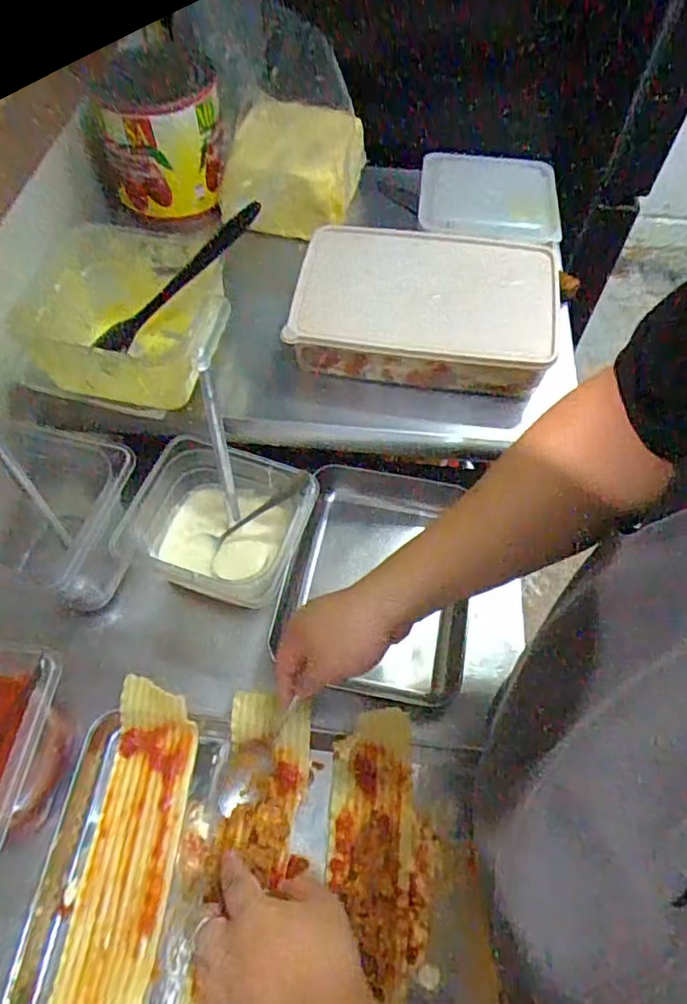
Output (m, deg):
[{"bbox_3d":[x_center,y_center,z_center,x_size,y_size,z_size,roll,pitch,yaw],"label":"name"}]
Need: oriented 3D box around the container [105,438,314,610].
[{"bbox_3d":[-0.131,0.015,0.644,0.180,0.090,0.180,0,59,0],"label":"container"}]

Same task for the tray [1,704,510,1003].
[{"bbox_3d":[-0.062,0.347,0.502,0.392,0.049,0.313,5,59,3],"label":"tray"}]

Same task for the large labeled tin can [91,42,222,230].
[{"bbox_3d":[-0.225,-0.462,0.752,0.144,0.152,0.133,-4,59,-2],"label":"large labeled tin can"}]

